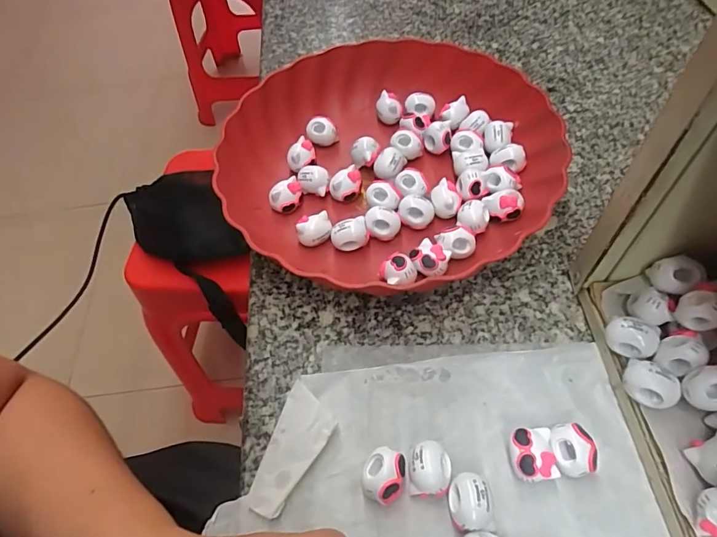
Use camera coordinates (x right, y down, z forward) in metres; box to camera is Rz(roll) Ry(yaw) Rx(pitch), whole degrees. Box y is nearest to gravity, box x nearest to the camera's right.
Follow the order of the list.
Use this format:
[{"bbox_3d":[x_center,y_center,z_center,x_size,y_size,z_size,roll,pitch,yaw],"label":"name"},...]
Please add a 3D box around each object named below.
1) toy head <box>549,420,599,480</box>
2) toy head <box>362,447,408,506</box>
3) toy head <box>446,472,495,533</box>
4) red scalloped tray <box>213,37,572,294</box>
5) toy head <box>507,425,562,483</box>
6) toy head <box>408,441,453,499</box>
[{"bbox_3d":[0.109,0.094,0.238,0.020,0.018,0.024,-11,56,-3],"label":"toy head"},{"bbox_3d":[0.013,0.108,0.238,0.021,0.019,0.025,22,61,18],"label":"toy head"},{"bbox_3d":[0.055,0.116,0.229,0.020,0.020,0.025,-4,56,2],"label":"toy head"},{"bbox_3d":[0.021,-0.081,0.349,0.231,0.050,0.228,-40,62,-20],"label":"red scalloped tray"},{"bbox_3d":[0.088,0.097,0.238,0.024,0.020,0.025,-9,56,-1],"label":"toy head"},{"bbox_3d":[0.037,0.105,0.238,0.022,0.019,0.025,-4,56,2],"label":"toy head"}]

